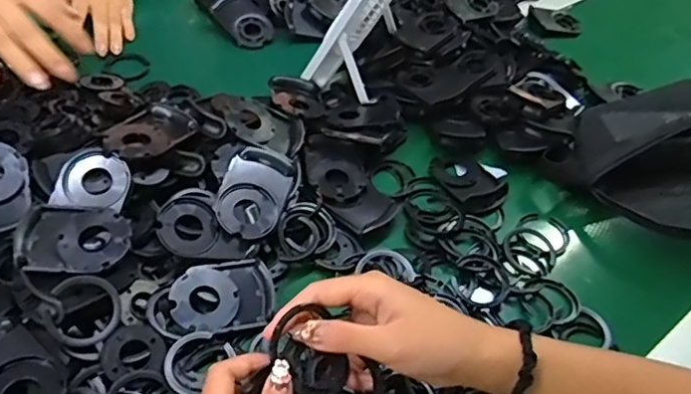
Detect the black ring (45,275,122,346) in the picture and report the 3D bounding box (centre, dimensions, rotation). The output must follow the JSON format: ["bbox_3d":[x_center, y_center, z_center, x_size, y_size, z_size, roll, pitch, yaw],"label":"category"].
[{"bbox_3d":[-0.187,0.082,0.413,0.050,0.011,0.050,14,65,-34],"label":"black ring"}]

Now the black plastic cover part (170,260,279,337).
[{"bbox_3d":[-0.096,0.080,0.457,0.081,0.008,0.058,-2,60,-25],"label":"black plastic cover part"}]

